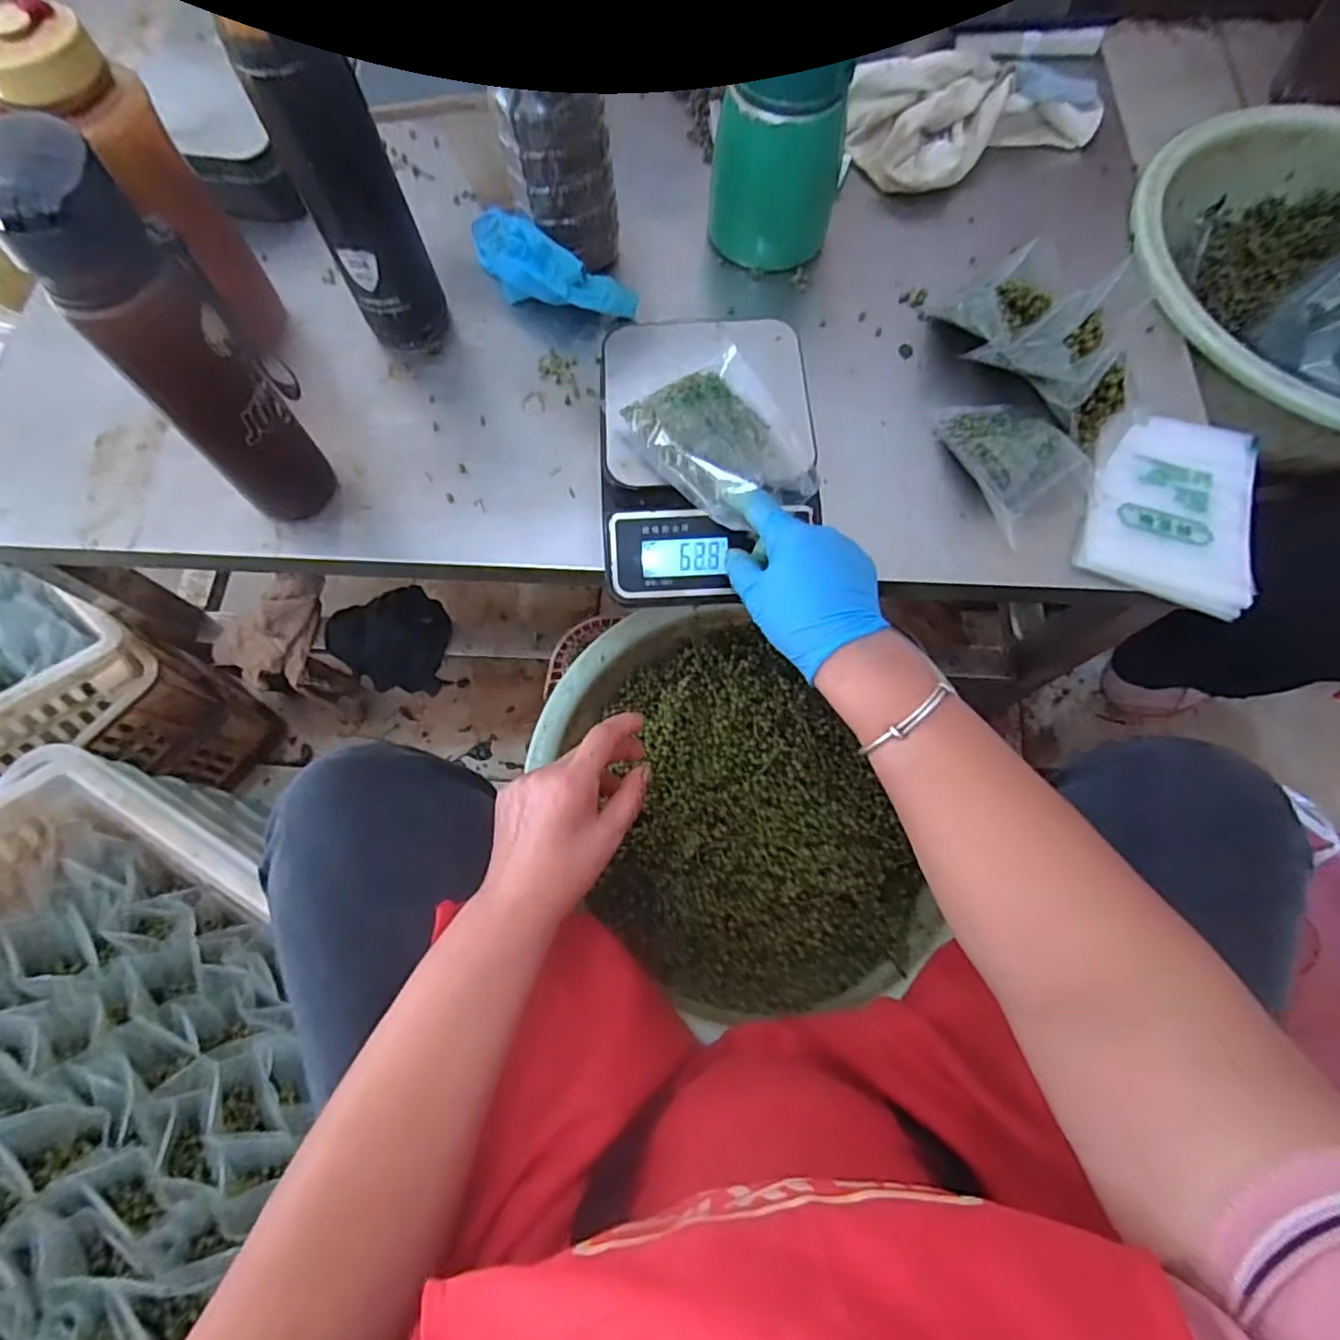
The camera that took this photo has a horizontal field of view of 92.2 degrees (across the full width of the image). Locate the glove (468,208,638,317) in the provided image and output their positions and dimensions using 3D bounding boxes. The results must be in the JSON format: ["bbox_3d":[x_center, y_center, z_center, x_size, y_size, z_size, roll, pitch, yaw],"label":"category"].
[{"bbox_3d":[-0.113,-0.345,0.546,0.175,0.054,0.056,32,74,11],"label":"glove"}]

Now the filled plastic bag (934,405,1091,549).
[{"bbox_3d":[0.246,-0.159,0.470,0.071,0.056,0.128,4,71,2],"label":"filled plastic bag"}]

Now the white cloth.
[{"bbox_3d":[0.293,-0.523,0.609,0.236,0.051,0.118,-13,71,-5],"label":"white cloth"}]

